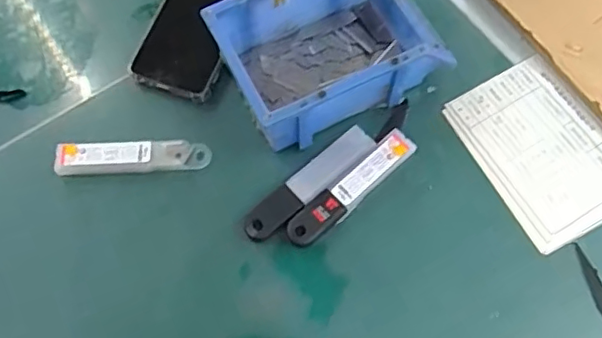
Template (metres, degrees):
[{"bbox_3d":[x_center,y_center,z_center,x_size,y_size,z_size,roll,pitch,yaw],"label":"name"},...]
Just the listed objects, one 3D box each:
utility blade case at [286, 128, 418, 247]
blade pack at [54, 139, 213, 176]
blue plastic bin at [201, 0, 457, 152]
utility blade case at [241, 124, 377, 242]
[{"bbox_3d":[0.041,0.016,0.477,0.125,0.013,0.026,-41,74,-12],"label":"utility blade case"},{"bbox_3d":[-0.141,-0.010,0.492,0.125,0.013,0.028,-3,70,1],"label":"blade pack"},{"bbox_3d":[0.025,-0.102,0.489,0.169,0.071,0.114,-26,71,-8],"label":"blue plastic bin"},{"bbox_3d":[0.008,0.012,0.479,0.128,0.010,0.027,-41,74,-12],"label":"utility blade case"}]

